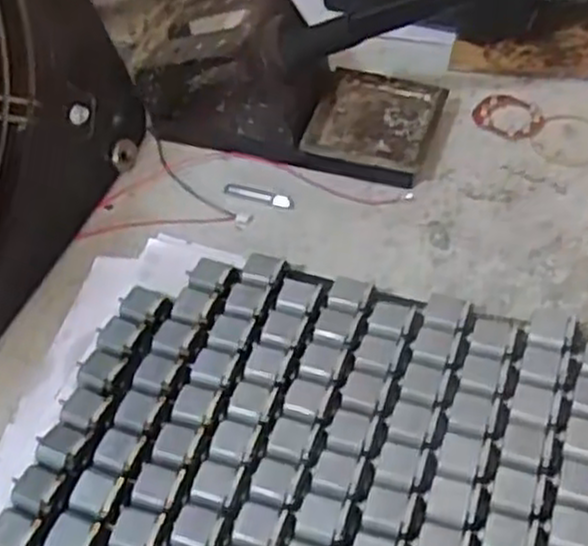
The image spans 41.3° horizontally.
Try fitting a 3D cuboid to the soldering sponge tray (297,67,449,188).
[{"bbox_3d":[0.044,-0.084,0.451,0.069,0.018,0.068,14,56,14],"label":"soldering sponge tray"}]

